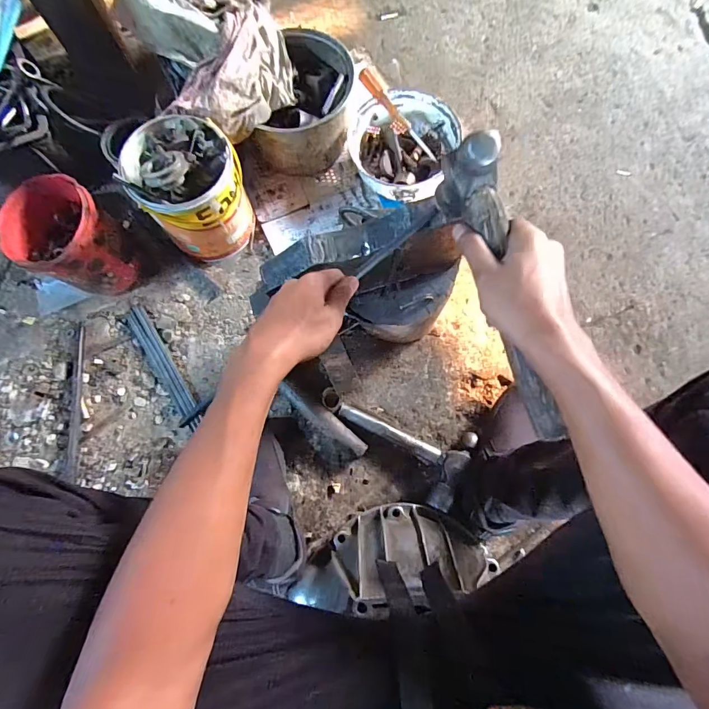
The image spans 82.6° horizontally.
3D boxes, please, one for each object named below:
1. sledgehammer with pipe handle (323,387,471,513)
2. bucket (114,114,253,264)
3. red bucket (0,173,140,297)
[{"bbox_3d":[0.059,0.151,0.701,0.273,0.049,0.096,31,76,9],"label":"sledgehammer with pipe handle"},{"bbox_3d":[-0.290,-0.295,0.735,0.184,0.208,0.163,-22,75,-6],"label":"bucket"},{"bbox_3d":[-0.496,-0.191,0.725,0.156,0.174,0.151,0,74,1],"label":"red bucket"}]

